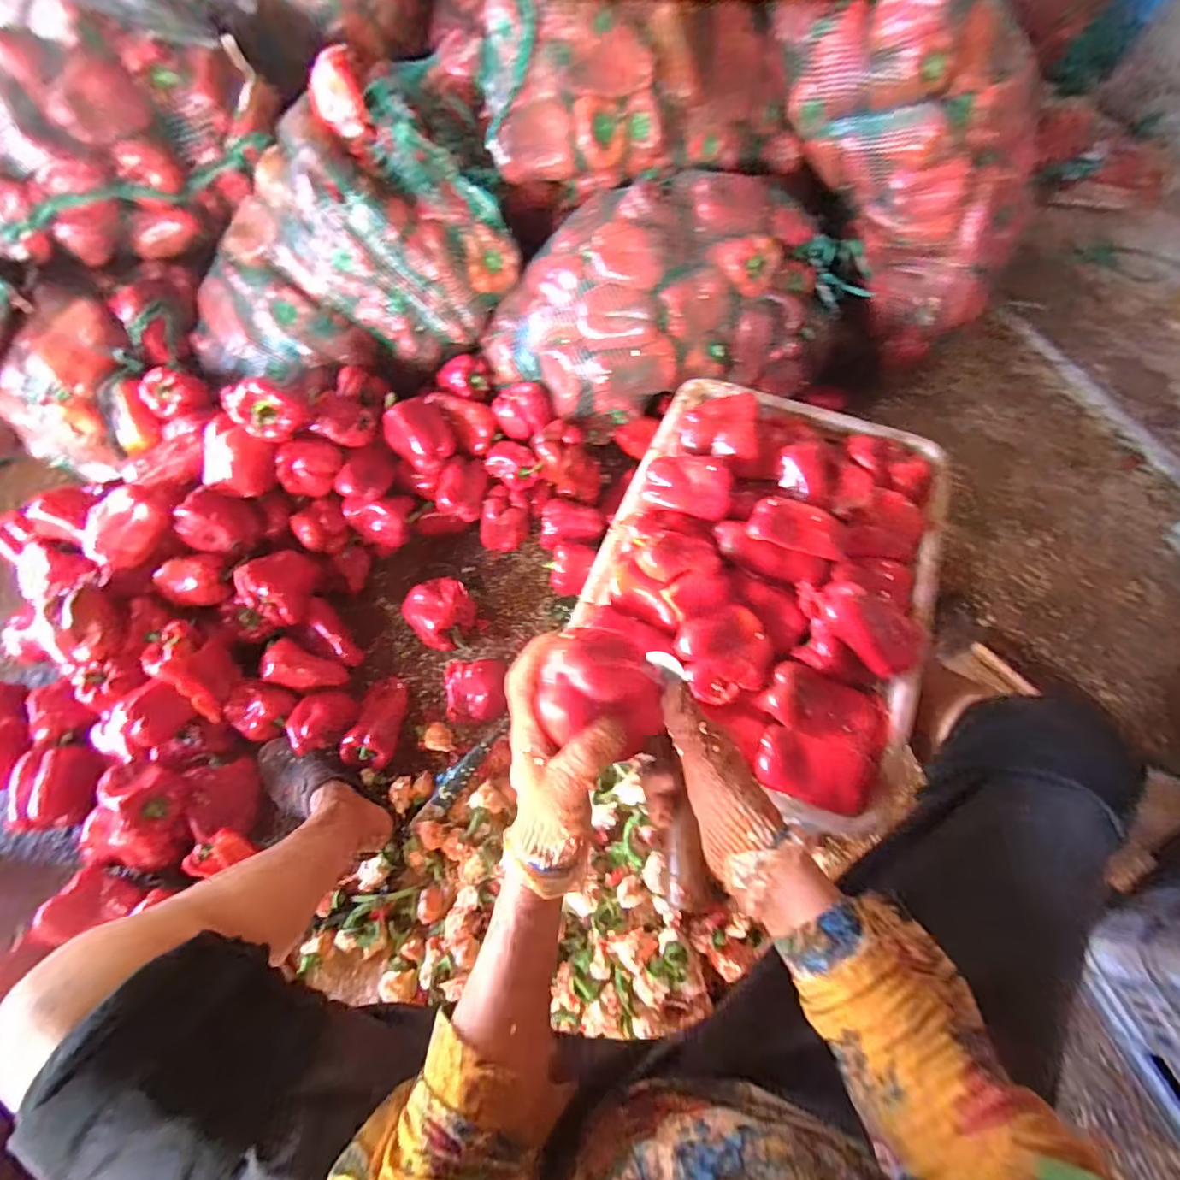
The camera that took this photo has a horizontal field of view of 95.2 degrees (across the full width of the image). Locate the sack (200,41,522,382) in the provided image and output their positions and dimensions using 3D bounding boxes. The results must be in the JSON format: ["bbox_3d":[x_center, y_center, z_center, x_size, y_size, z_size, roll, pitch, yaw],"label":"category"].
[{"bbox_3d":[-0.410,-0.552,0.847,0.551,0.259,0.354,-14,65,-5],"label":"sack"}]

